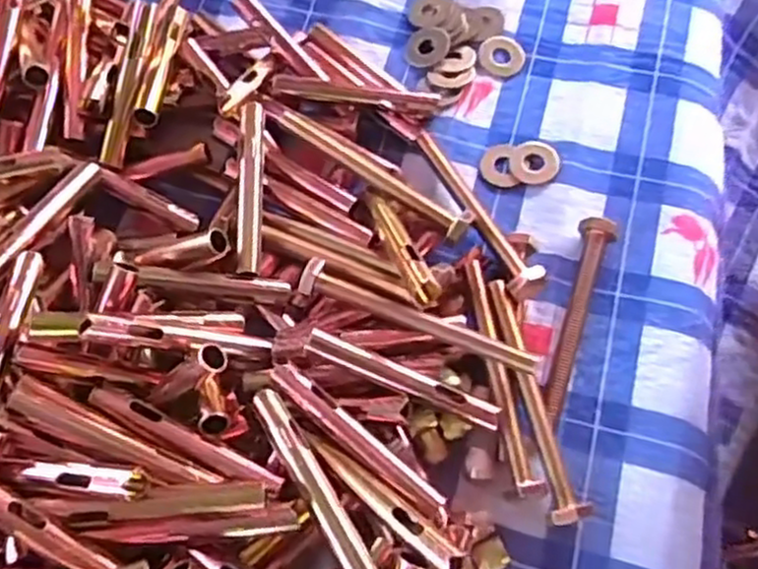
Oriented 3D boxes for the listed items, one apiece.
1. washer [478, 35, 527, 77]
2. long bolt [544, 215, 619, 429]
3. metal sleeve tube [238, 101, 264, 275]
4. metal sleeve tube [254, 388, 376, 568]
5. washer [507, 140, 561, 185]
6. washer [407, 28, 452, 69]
[{"bbox_3d":[0.068,-0.127,0.402,0.025,0.004,0.025,9,65,6],"label":"washer"},{"bbox_3d":[0.089,0.015,0.329,0.015,0.021,0.098,16,66,9],"label":"long bolt"},{"bbox_3d":[-0.060,-0.046,0.346,0.011,0.007,0.081,0,83,-2],"label":"metal sleeve tube"},{"bbox_3d":[-0.025,0.074,0.274,0.011,0.011,0.082,-28,67,-12],"label":"metal sleeve tube"},{"bbox_3d":[0.079,-0.062,0.371,0.024,0.005,0.025,14,65,9],"label":"washer"},{"bbox_3d":[0.027,-0.131,0.406,0.024,0.004,0.025,18,81,24],"label":"washer"}]

